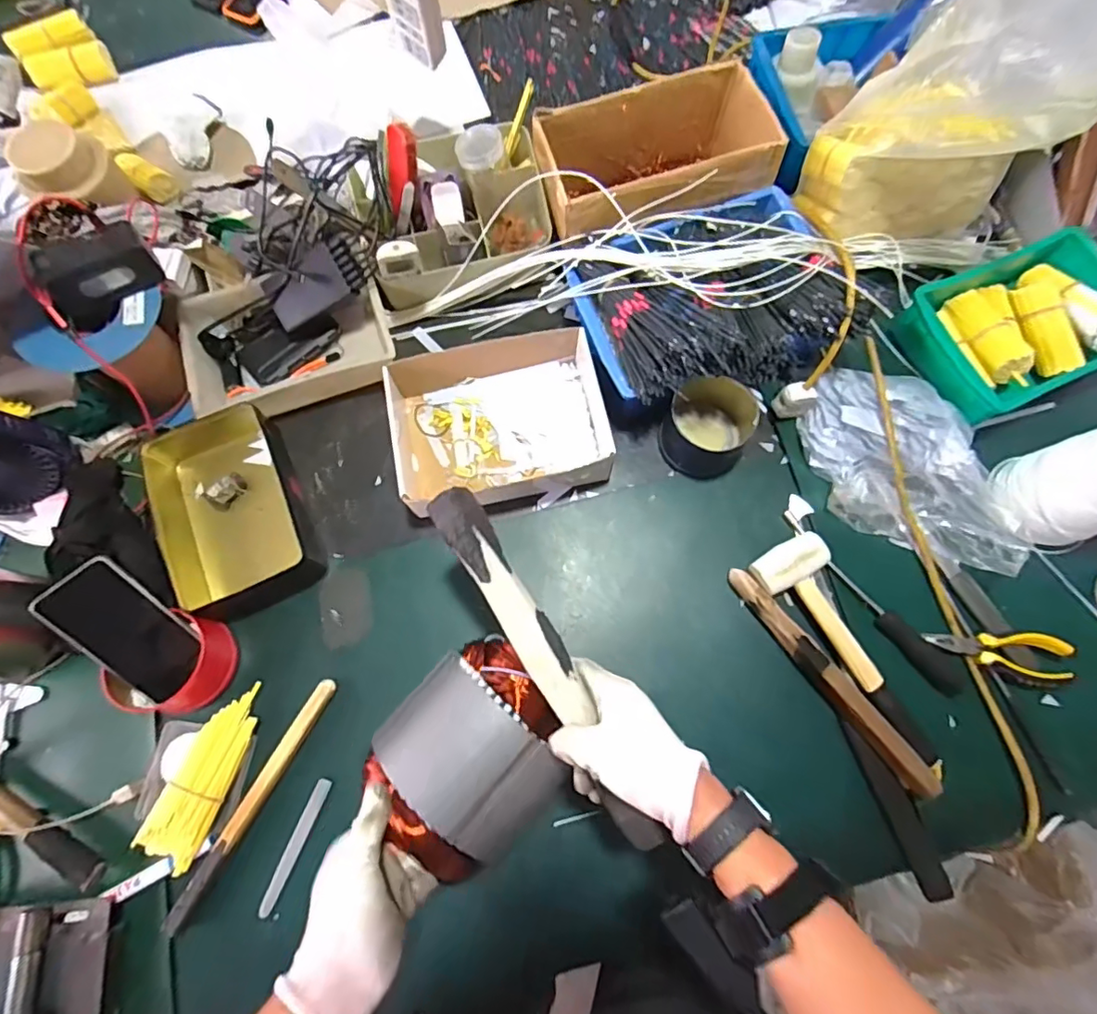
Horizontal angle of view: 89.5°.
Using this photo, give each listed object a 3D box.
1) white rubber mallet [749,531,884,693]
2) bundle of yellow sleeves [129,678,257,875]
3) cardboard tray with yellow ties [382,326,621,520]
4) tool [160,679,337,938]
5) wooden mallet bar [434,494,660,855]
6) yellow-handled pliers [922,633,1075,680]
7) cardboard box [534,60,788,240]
[{"bbox_3d":[0.296,0.117,0.604,0.080,0.032,0.174,-23,73,-6],"label":"white rubber mallet"},{"bbox_3d":[-0.353,0.270,0.565,0.057,0.019,0.168,17,73,6],"label":"bundle of yellow sleeves"},{"bbox_3d":[-0.058,-0.107,0.668,0.255,0.069,0.200,-12,72,-3],"label":"cardboard tray with yellow ties"},{"bbox_3d":[-0.299,0.298,0.568,0.018,0.019,0.257,28,75,9],"label":"tool"},{"bbox_3d":[-0.032,0.078,0.460,0.037,0.018,0.215,-31,79,-9],"label":"wooden mallet bar"},{"bbox_3d":[0.481,0.150,0.594,0.142,0.018,0.044,11,73,4],"label":"yellow-handled pliers"},{"bbox_3d":[0.134,-0.420,0.699,0.288,0.107,0.170,-21,73,-6],"label":"cardboard box"}]

